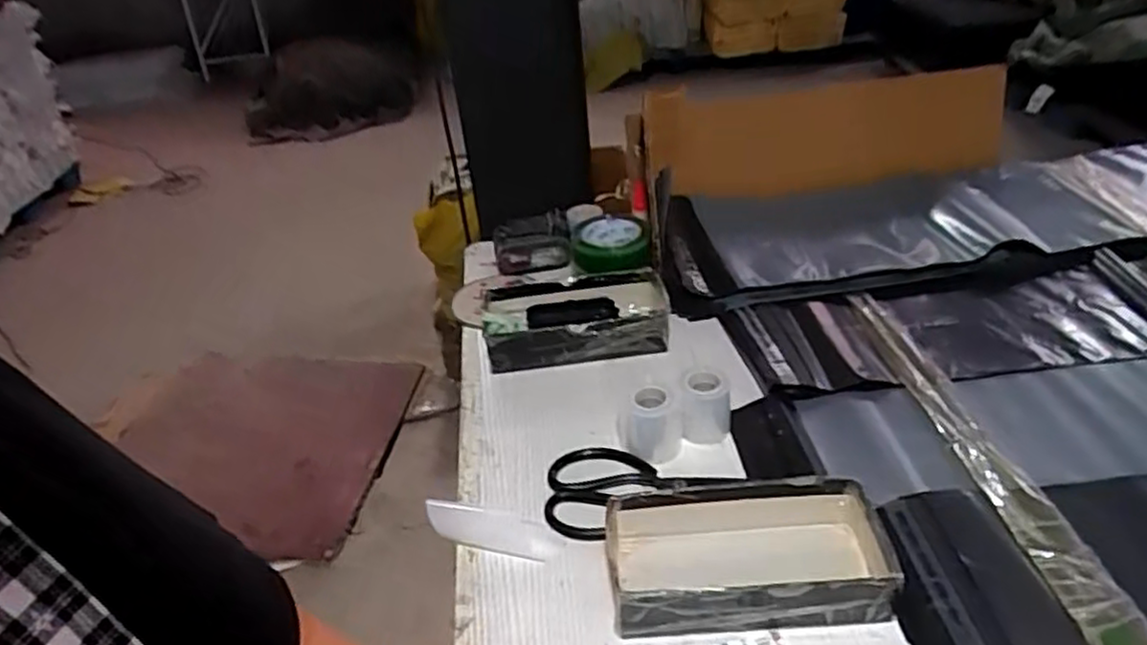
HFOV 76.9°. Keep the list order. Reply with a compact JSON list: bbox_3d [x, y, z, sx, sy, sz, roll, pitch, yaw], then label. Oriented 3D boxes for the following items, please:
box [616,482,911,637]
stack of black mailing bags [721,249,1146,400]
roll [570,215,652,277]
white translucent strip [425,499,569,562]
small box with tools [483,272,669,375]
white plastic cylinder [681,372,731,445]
[{"bbox_3d":[0.143,0.188,0.591,0.218,0.053,0.114,-4,34,4],"label":"box"},{"bbox_3d":[0.588,-0.017,0.851,0.788,0.029,0.195,-7,34,-1],"label":"stack of black mailing bags"},{"bbox_3d":[0.049,-0.102,0.961,0.103,0.037,0.116,-5,34,2],"label":"roll"},{"bbox_3d":[-0.074,0.189,0.655,0.125,0.028,0.032,3,35,13],"label":"white translucent strip"},{"bbox_3d":[0.004,-0.002,0.902,0.225,0.058,0.131,-4,34,4],"label":"small box with tools"},{"bbox_3d":[0.136,0.089,0.737,0.046,0.066,0.037,6,36,18],"label":"white plastic cylinder"}]

